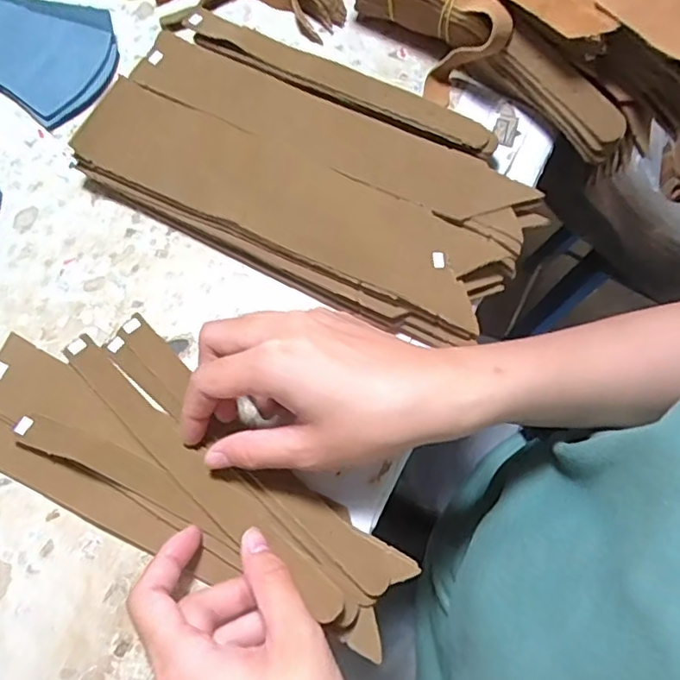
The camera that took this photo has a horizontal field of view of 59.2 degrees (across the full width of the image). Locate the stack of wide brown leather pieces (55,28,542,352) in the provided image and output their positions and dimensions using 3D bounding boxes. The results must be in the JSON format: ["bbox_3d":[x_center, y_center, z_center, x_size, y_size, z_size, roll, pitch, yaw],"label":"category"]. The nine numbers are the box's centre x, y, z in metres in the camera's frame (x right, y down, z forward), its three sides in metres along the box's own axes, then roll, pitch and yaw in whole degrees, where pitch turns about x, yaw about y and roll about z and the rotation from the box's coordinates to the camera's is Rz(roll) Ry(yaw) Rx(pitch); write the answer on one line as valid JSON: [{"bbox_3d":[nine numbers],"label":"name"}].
[{"bbox_3d":[-0.020,-0.088,0.344,0.244,0.030,0.105,27,74,6],"label":"stack of wide brown leather pieces"}]

